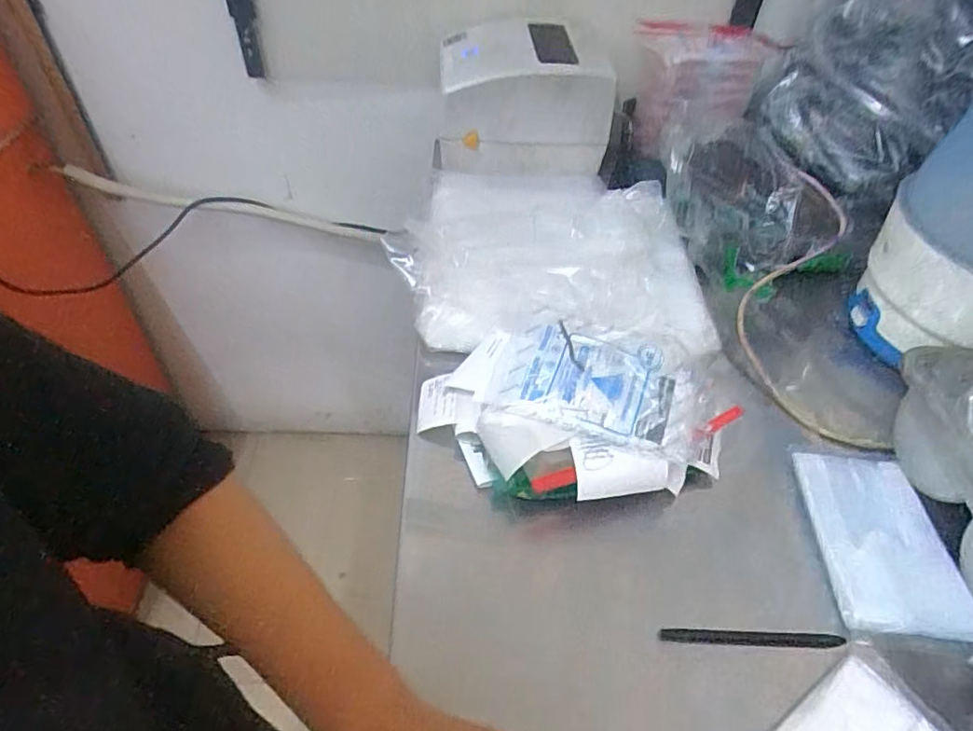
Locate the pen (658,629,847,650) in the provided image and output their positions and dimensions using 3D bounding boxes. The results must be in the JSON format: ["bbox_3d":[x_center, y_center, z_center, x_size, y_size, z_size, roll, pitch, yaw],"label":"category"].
[{"bbox_3d":[0.197,0.203,0.432,0.130,0.013,0.011,4,49,-1],"label":"pen"}]

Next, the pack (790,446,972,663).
[{"bbox_3d":[0.323,0.144,0.474,0.102,0.010,0.167,4,49,-1],"label":"pack"}]

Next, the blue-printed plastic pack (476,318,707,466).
[{"bbox_3d":[0.091,0.019,0.507,0.186,0.027,0.092,18,70,17],"label":"blue-printed plastic pack"}]

